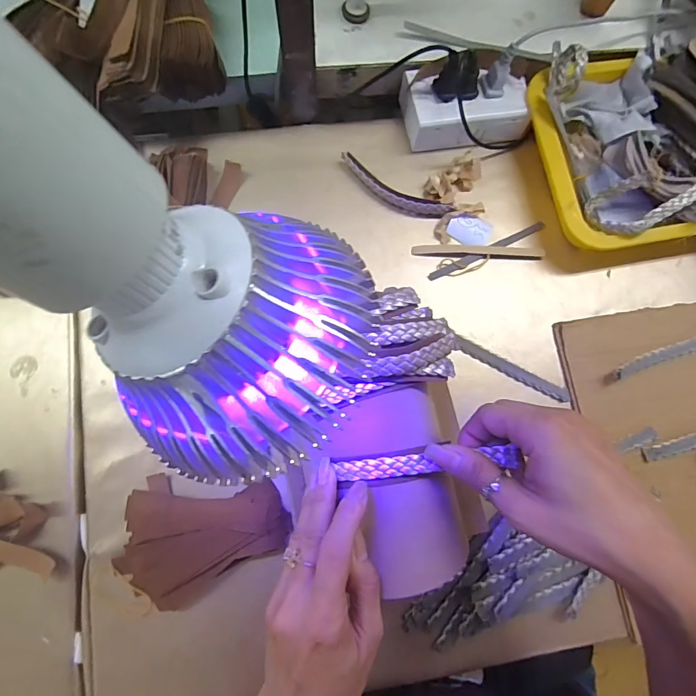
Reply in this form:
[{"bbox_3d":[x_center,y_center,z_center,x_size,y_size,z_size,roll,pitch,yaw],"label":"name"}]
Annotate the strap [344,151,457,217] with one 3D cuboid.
[{"bbox_3d":[0.047,-0.156,0.421,0.120,0.019,0.024,26,79,2],"label":"strap"}]

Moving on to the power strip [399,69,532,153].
[{"bbox_3d":[0.121,-0.245,0.429,0.120,0.041,0.072,-5,79,-4],"label":"power strip"}]

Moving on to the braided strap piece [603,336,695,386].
[{"bbox_3d":[0.305,0.005,0.397,0.132,0.016,0.014,-19,83,-5],"label":"braided strap piece"}]

